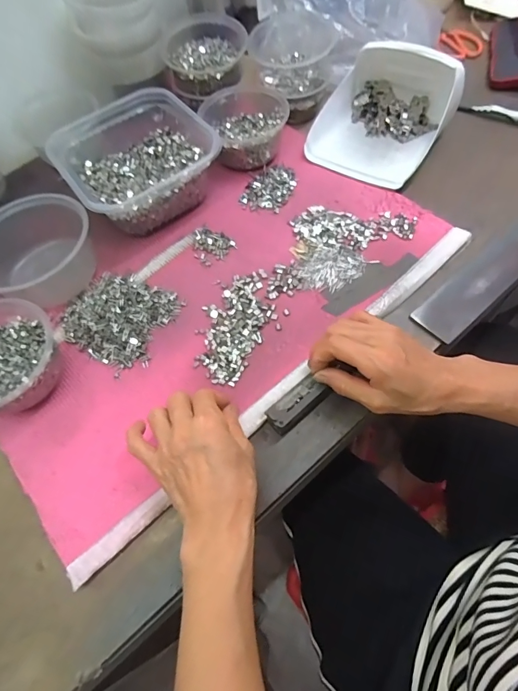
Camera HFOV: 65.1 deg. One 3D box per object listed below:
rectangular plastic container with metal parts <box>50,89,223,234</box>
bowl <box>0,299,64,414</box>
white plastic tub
[{"bbox_3d":[-0.152,-0.229,0.510,0.172,0.069,0.164,-32,65,-11],"label":"rectangular plastic container with metal parts"},{"bbox_3d":[-0.254,0.019,0.400,0.103,0.062,0.110,-2,62,4],"label":"bowl"},{"bbox_3d":[0.163,-0.309,0.525,0.157,0.080,0.178,27,68,17],"label":"white plastic tub"}]

